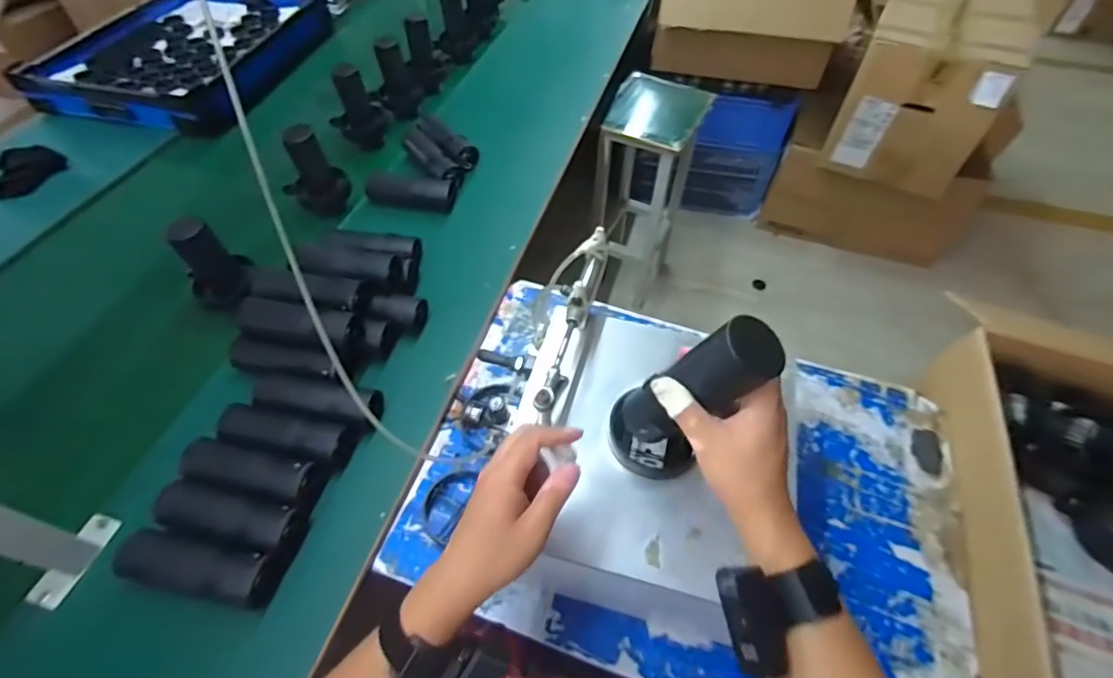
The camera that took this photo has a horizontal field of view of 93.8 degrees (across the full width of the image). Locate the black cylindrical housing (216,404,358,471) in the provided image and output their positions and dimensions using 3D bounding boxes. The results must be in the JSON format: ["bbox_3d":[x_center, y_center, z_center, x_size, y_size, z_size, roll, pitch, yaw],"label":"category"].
[{"bbox_3d":[-0.353,0.129,0.682,0.167,0.045,0.057,9,54,5],"label":"black cylindrical housing"}]

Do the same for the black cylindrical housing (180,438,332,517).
[{"bbox_3d":[-0.379,0.166,0.644,0.164,0.057,0.058,11,54,7],"label":"black cylindrical housing"}]

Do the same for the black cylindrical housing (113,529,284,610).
[{"bbox_3d":[-0.402,0.256,0.582,0.173,0.046,0.057,8,54,5],"label":"black cylindrical housing"}]

